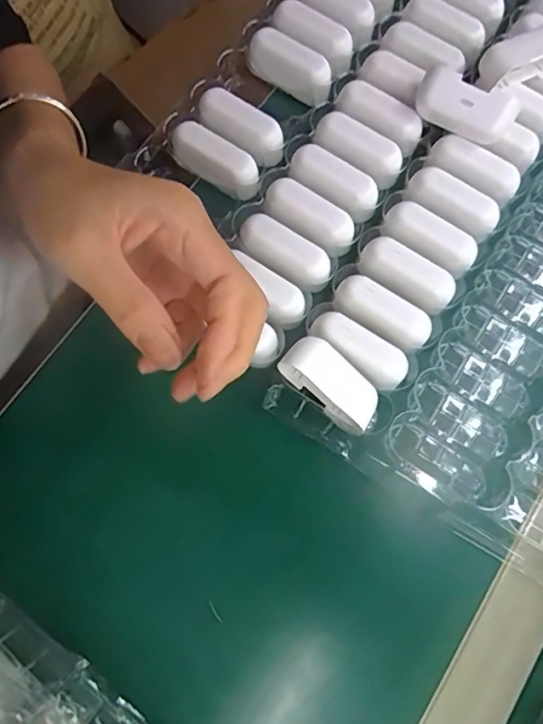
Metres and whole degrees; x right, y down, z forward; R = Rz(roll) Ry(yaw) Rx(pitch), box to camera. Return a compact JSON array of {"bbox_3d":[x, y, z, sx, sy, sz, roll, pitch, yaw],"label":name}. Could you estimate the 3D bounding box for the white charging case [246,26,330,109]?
[{"bbox_3d":[0.015,-0.209,0.372,0.066,0.029,0.023,38,77,8],"label":"white charging case"}]

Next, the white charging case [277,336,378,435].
[{"bbox_3d":[0.034,0.011,0.307,0.063,0.021,0.029,43,77,-14],"label":"white charging case"}]

